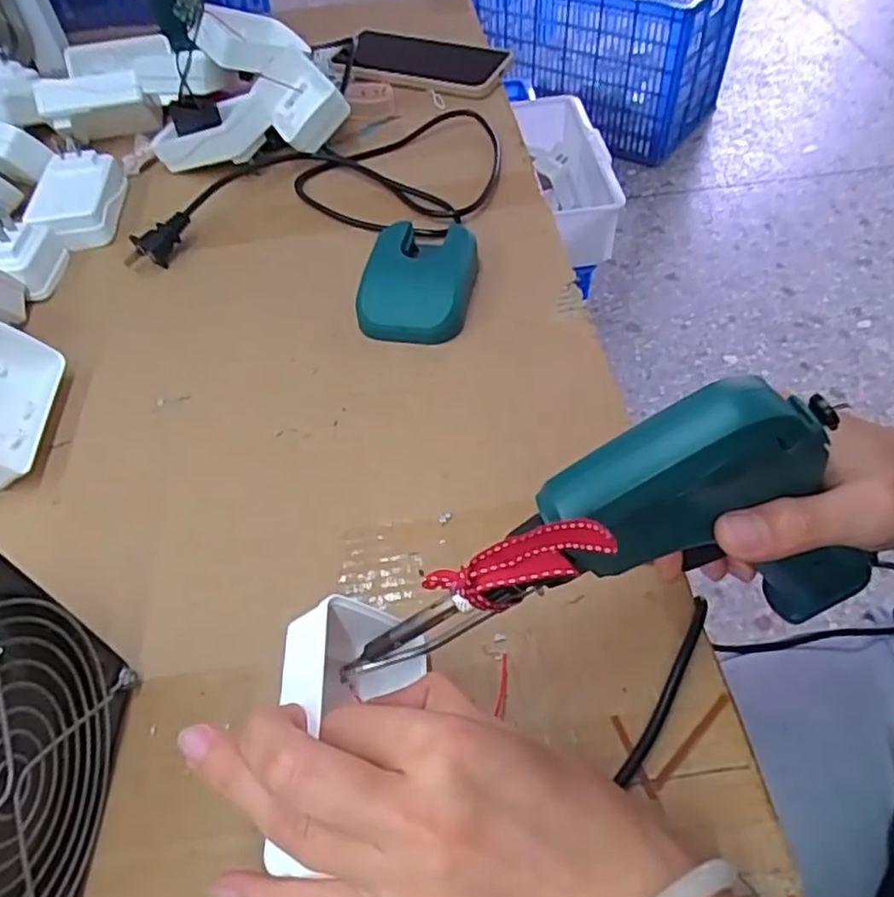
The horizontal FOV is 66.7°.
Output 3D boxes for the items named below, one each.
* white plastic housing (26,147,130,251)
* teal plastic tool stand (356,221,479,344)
[{"bbox_3d":[-0.275,-0.185,0.502,0.052,0.028,0.084,-9,52,-3],"label":"white plastic housing"},{"bbox_3d":[-0.017,-0.107,0.430,0.065,0.027,0.090,8,53,10],"label":"teal plastic tool stand"}]

